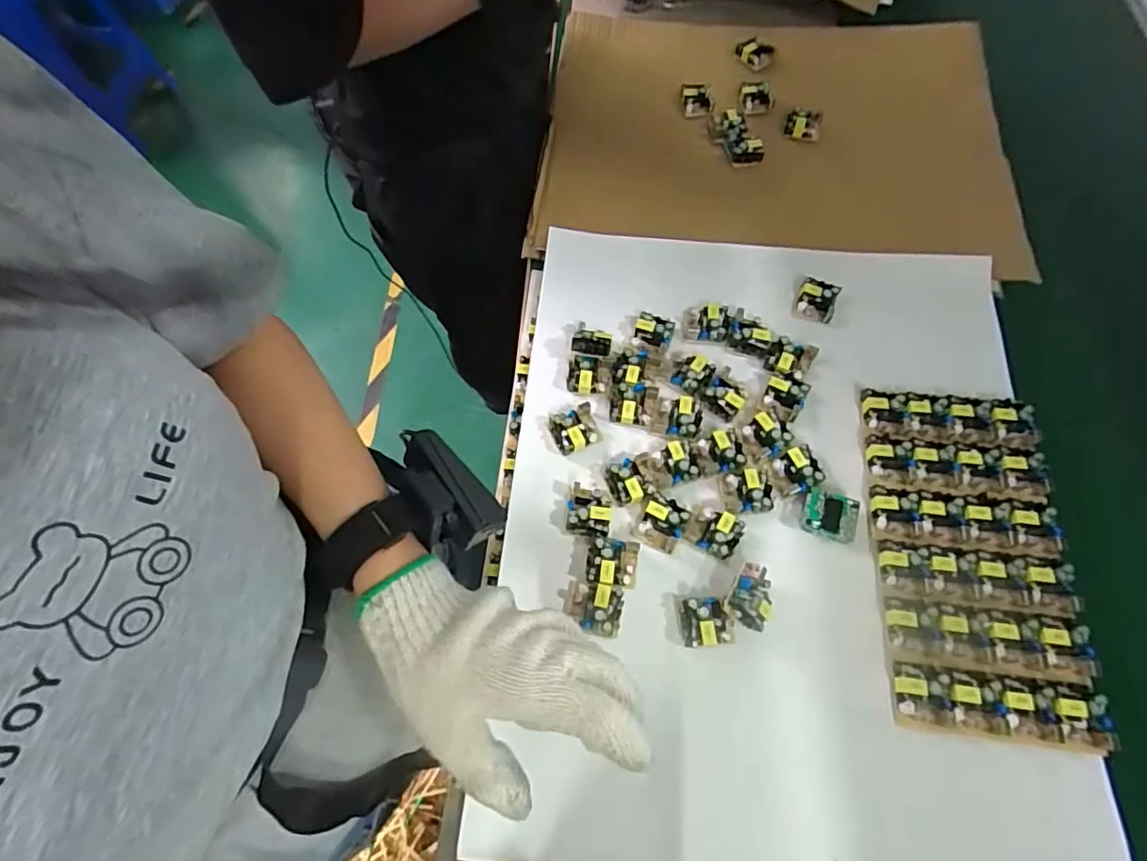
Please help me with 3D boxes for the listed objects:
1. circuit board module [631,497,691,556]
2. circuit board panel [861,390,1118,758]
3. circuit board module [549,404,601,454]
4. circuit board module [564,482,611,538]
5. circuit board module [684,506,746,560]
[{"bbox_3d":[0.068,0.071,0.437,0.034,0.013,0.038,29,70,12],"label":"circuit board module"},{"bbox_3d":[0.301,0.091,0.428,0.137,0.014,0.253,4,67,3],"label":"circuit board panel"},{"bbox_3d":[0.000,-0.002,0.469,0.037,0.013,0.034,-19,68,-8],"label":"circuit board module"},{"bbox_3d":[0.012,0.063,0.443,0.034,0.013,0.038,8,67,3],"label":"circuit board module"},{"bbox_3d":[0.109,0.078,0.436,0.040,0.013,0.032,23,69,10],"label":"circuit board module"}]

